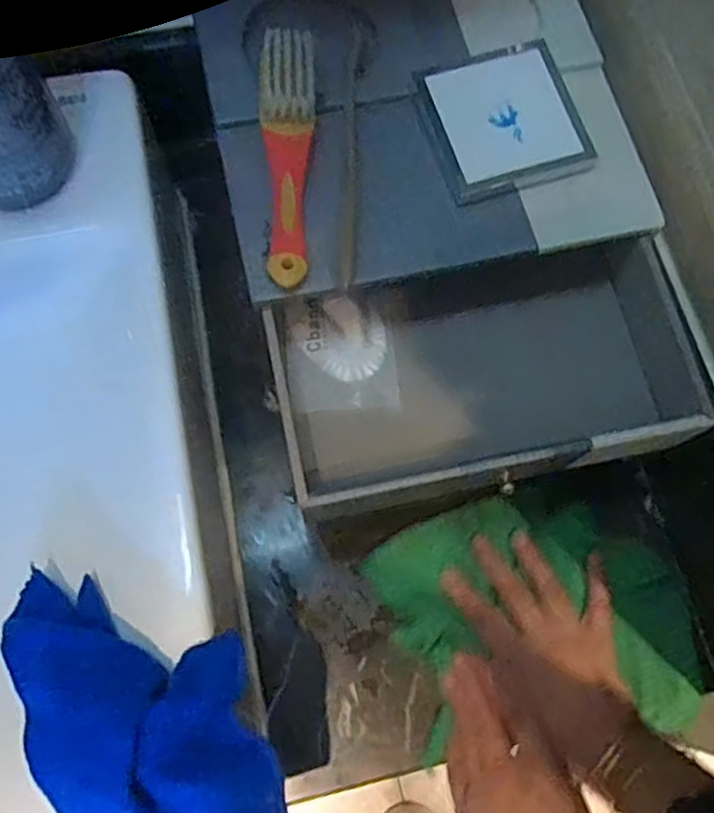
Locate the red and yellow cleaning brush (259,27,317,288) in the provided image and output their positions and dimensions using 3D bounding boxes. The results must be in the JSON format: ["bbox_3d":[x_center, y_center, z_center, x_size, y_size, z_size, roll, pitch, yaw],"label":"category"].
[{"bbox_3d":[-0.039,-0.149,0.406,0.031,0.021,0.163,-2,72,-2],"label":"red and yellow cleaning brush"}]

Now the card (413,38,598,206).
[{"bbox_3d":[0.089,-0.175,0.425,0.089,0.017,0.089,-17,73,-7],"label":"card"}]

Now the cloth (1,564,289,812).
[{"bbox_3d":[-0.095,0.137,0.316,0.093,0.056,0.175,-28,75,-10],"label":"cloth"}]

